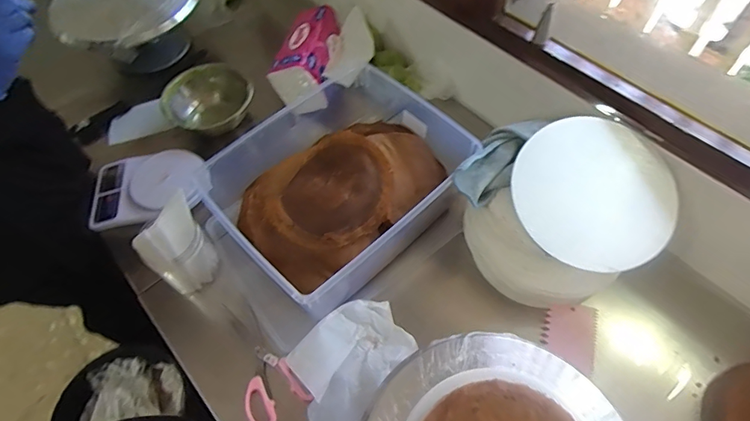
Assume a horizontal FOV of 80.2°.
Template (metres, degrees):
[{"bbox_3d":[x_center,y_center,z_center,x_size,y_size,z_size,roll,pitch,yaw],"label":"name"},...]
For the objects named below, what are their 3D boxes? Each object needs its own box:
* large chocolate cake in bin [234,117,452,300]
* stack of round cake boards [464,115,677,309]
[{"bbox_3d":[-0.062,-0.053,0.705,0.310,0.092,0.213,-39,65,-19],"label":"large chocolate cake in bin"},{"bbox_3d":[0.278,0.010,0.647,0.247,0.173,0.215,-28,61,-14],"label":"stack of round cake boards"}]

